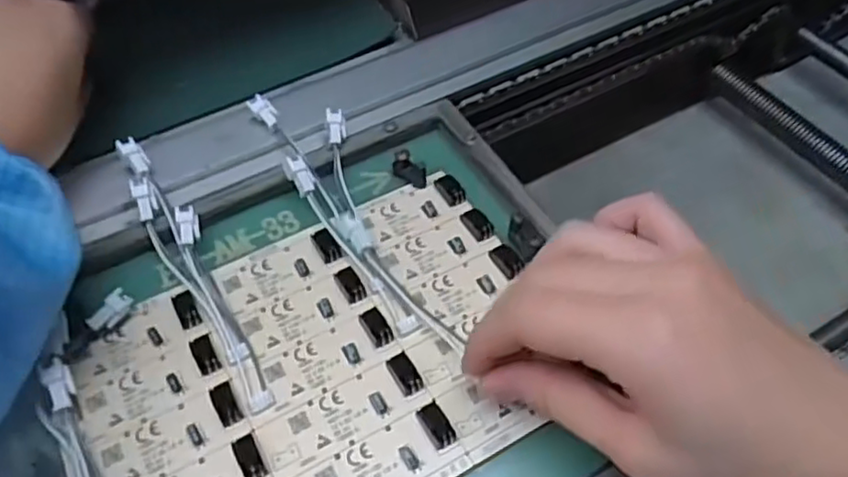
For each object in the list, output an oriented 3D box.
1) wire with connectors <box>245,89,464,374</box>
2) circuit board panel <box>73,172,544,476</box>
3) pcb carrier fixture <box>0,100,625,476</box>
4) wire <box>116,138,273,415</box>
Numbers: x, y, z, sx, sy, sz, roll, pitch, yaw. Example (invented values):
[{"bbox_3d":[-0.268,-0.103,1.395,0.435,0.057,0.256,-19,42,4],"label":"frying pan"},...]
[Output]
[{"bbox_3d":[-0.030,-0.013,0.302,0.036,0.019,0.159,-29,65,-17],"label":"wire with connectors"},{"bbox_3d":[-0.040,0.050,0.266,0.187,0.012,0.127,-26,56,-15],"label":"circuit board panel"},{"bbox_3d":[-0.041,0.049,0.262,0.223,0.021,0.208,-23,55,-13],"label":"pcb carrier fixture"},{"bbox_3d":[-0.099,0.009,0.283,0.020,0.025,0.141,-26,55,-20],"label":"wire"}]

